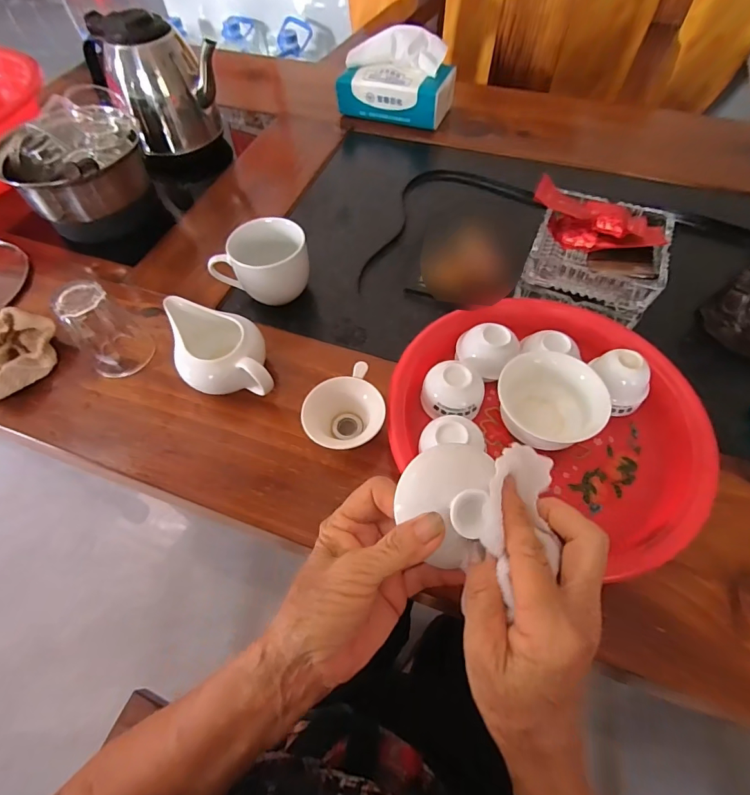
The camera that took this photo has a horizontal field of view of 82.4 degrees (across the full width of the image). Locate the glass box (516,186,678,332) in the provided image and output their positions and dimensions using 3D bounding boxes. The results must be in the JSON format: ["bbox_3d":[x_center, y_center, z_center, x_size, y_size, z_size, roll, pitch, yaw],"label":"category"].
[{"bbox_3d":[0.225,-0.142,0.443,0.120,0.064,0.132,20,62,14],"label":"glass box"}]

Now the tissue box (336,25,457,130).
[{"bbox_3d":[0.028,-0.463,0.623,0.163,0.086,0.081,15,60,10],"label":"tissue box"}]

